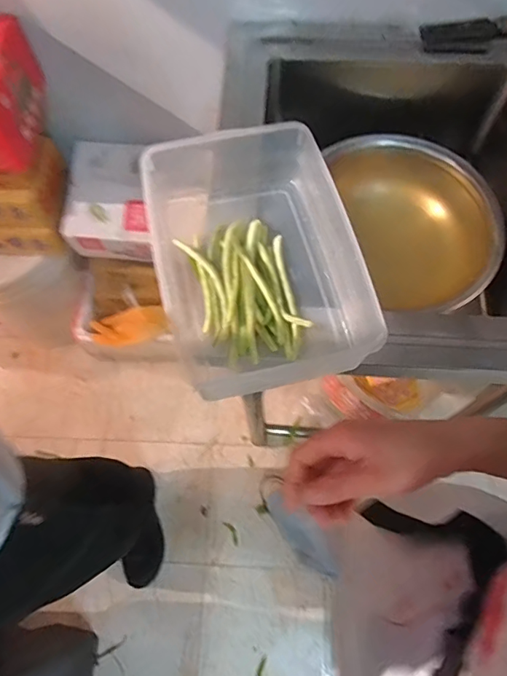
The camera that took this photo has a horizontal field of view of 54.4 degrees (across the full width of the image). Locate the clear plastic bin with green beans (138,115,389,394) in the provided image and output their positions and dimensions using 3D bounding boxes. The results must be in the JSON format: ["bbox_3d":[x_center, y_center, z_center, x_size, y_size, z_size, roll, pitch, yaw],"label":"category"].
[{"bbox_3d":[0.007,-0.094,0.613,0.229,0.108,0.304,-11,68,-2],"label":"clear plastic bin with green beans"}]

